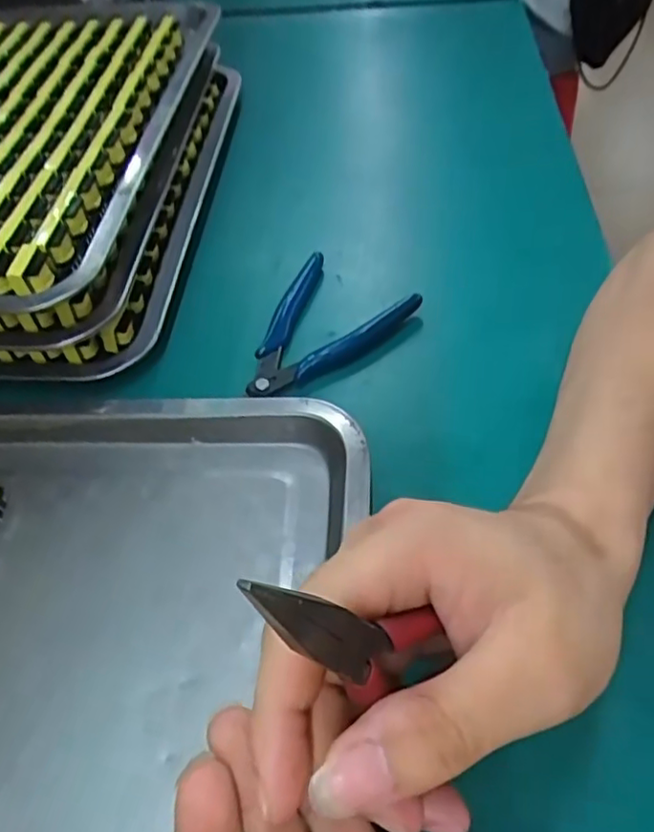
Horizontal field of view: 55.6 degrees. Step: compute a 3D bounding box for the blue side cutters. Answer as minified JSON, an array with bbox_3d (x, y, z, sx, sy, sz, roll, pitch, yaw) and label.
[{"bbox_3d":[-0.013,-0.054,0.370,0.085,0.023,0.108,36,61,26],"label":"blue side cutters"}]

